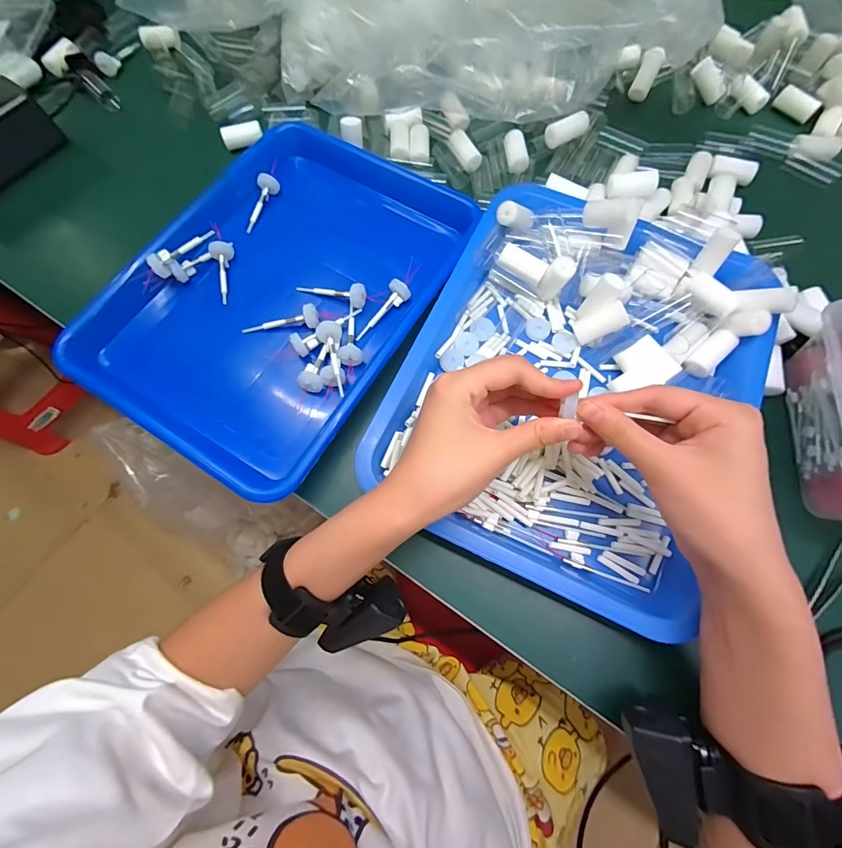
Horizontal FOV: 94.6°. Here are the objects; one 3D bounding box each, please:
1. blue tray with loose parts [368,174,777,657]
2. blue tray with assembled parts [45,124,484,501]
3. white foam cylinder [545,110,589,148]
[{"bbox_3d":[0.126,-0.042,0.310,0.255,0.035,0.322,24,74,9],"label":"blue tray with loose parts"},{"bbox_3d":[-0.122,-0.122,0.363,0.250,0.047,0.331,30,75,10],"label":"blue tray with assembled parts"},{"bbox_3d":[0.148,-0.297,0.392,0.043,0.018,0.016,-22,72,9],"label":"white foam cylinder"}]

